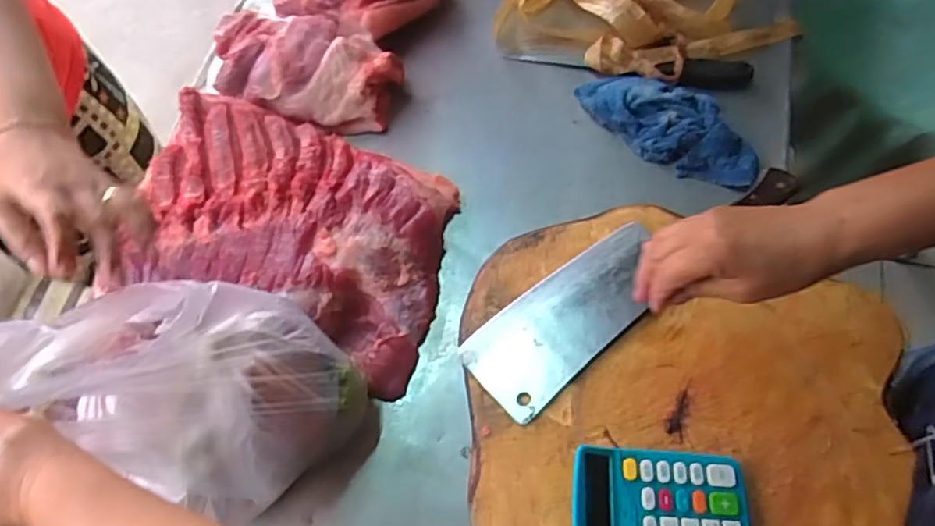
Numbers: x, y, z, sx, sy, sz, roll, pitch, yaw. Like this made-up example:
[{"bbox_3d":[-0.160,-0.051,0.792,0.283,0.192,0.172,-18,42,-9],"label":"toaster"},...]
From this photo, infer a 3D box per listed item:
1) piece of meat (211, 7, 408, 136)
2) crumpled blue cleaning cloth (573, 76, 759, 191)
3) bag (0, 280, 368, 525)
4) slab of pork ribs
[{"bbox_3d":[-0.209,-0.252,0.782,0.246,0.076,0.152,12,69,6],"label":"piece of meat"},{"bbox_3d":[0.248,-0.171,0.750,0.240,0.047,0.101,30,72,13],"label":"crumpled blue cleaning cloth"},{"bbox_3d":[-0.229,0.105,0.488,0.232,0.200,0.191,-37,72,-12],"label":"bag"},{"bbox_3d":[-0.202,-0.035,0.702,0.376,0.061,0.267,21,70,10],"label":"slab of pork ribs"}]

